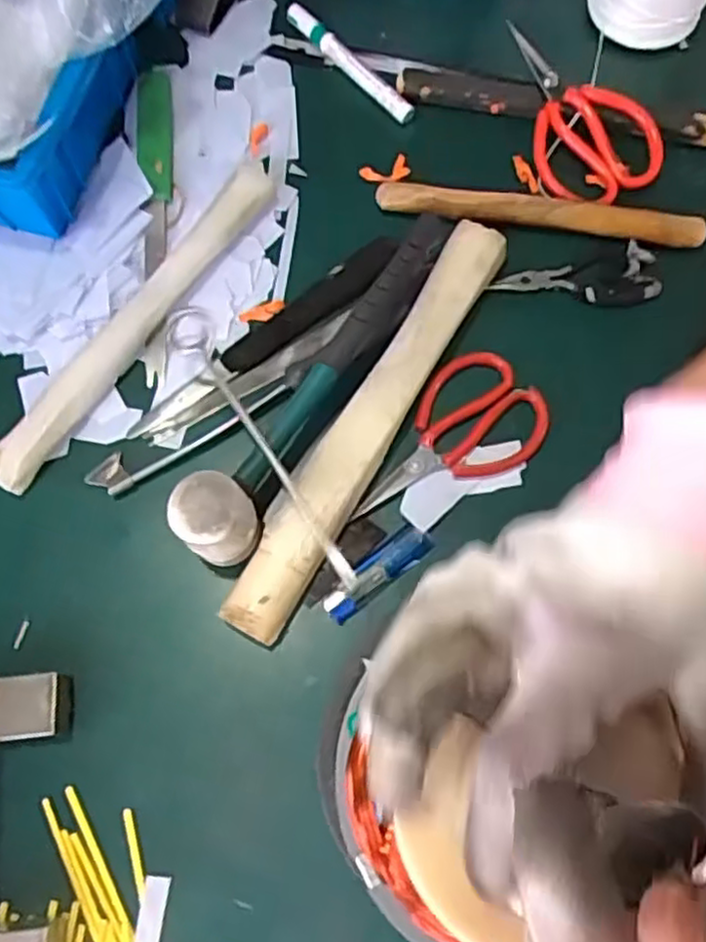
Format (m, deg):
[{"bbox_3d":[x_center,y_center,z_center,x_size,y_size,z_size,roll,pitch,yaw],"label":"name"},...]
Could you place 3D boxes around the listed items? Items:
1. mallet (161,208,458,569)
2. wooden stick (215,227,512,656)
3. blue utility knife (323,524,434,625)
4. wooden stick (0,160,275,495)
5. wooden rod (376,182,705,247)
[{"bbox_3d":[-0.015,-0.071,0.496,0.044,0.070,0.304,31,77,10],"label":"mallet"},{"bbox_3d":[0.012,-0.036,0.506,0.049,0.032,0.327,28,76,9],"label":"wooden stick"},{"bbox_3d":[0.016,0.068,0.486,0.082,0.011,0.024,-36,76,-9],"label":"blue utility knife"},{"bbox_3d":[-0.158,-0.115,0.530,0.031,0.032,0.305,35,77,11],"label":"wooden stick"},{"bbox_3d":[0.145,-0.200,0.559,0.249,0.023,0.025,6,74,3],"label":"wooden rod"}]

